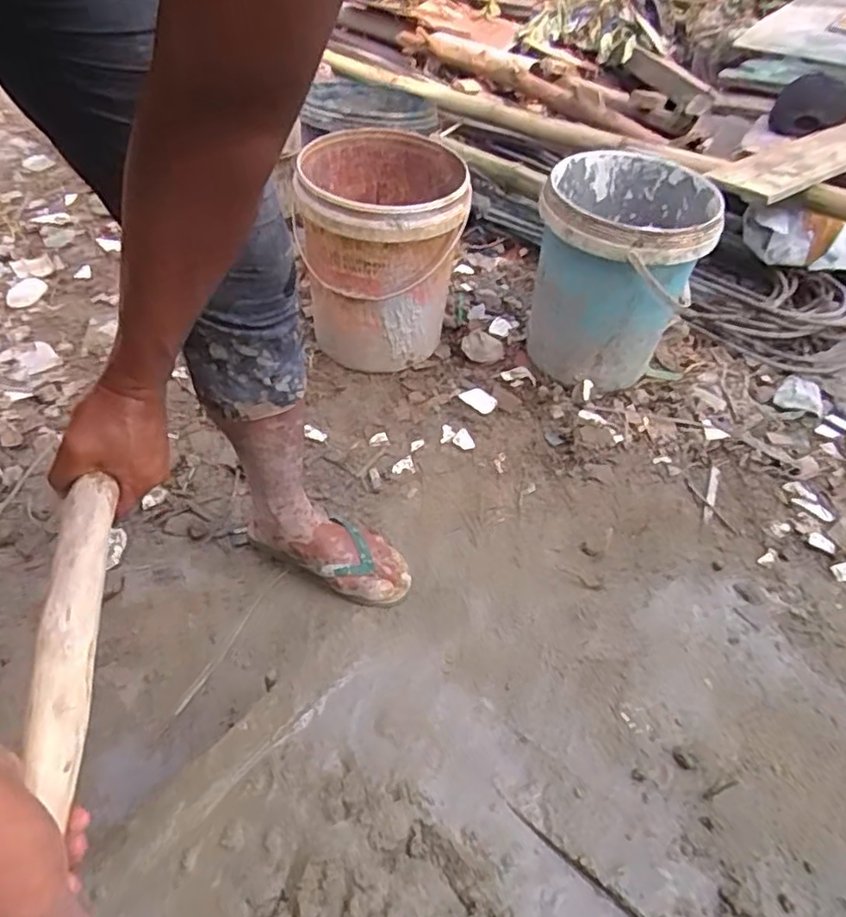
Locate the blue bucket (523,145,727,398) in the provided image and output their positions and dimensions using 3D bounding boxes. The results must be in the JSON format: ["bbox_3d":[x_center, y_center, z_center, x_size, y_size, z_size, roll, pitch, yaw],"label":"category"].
[{"bbox_3d":[0.356,-0.340,1.247,0.284,0.367,0.310,3,42,-2],"label":"blue bucket"}]

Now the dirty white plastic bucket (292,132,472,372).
[{"bbox_3d":[-0.061,-0.383,1.259,0.277,0.343,0.318,10,44,3],"label":"dirty white plastic bucket"}]

